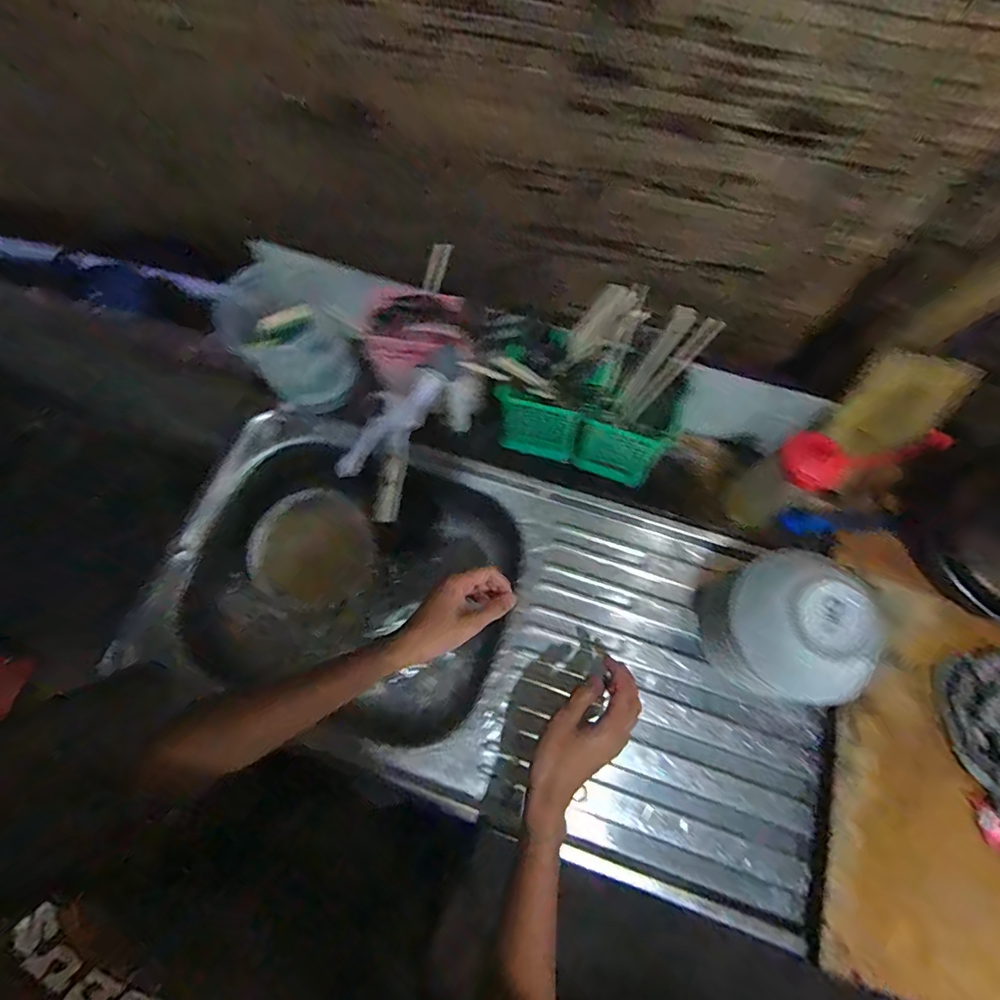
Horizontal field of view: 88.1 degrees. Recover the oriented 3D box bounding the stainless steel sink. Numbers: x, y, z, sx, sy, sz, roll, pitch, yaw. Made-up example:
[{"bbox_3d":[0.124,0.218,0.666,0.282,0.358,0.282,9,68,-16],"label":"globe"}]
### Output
[{"bbox_3d":[-0.022,0.180,0.723,0.873,0.165,0.406,18,73,7],"label":"stainless steel sink"}]

